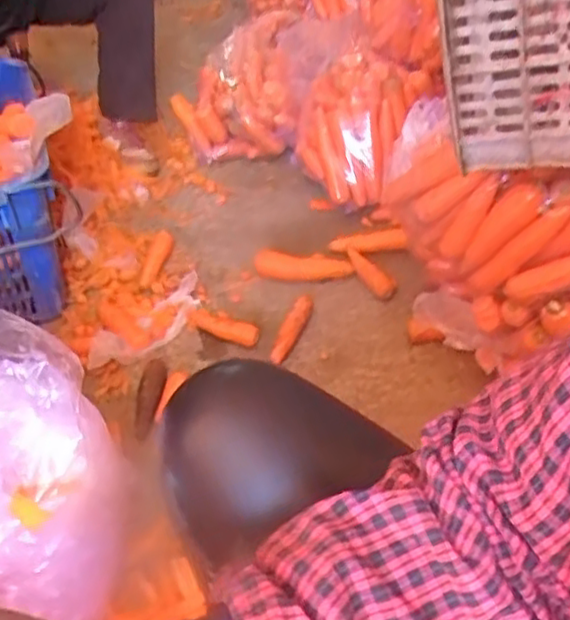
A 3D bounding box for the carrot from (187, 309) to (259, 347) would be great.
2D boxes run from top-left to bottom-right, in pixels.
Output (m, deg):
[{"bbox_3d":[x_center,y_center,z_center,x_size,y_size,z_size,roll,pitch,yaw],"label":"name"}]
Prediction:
[{"bbox_3d":[-0.117,0.027,1.224,0.148,0.030,0.042,22,43,26],"label":"carrot"}]

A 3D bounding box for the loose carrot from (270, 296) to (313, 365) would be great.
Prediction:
[{"bbox_3d":[0.015,0.029,1.212,0.030,0.029,0.137,17,61,21],"label":"loose carrot"}]

